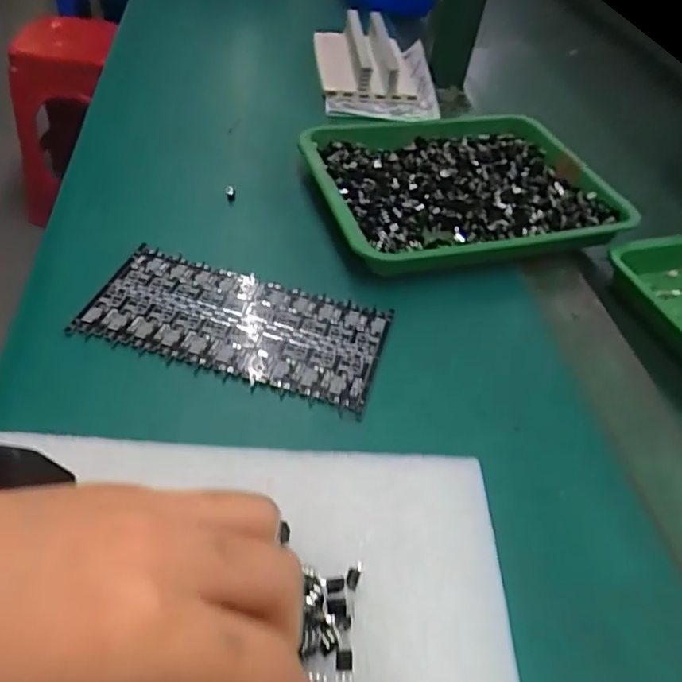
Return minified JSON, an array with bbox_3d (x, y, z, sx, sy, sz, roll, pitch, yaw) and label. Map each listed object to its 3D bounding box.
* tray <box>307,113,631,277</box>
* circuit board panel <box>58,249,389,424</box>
[{"bbox_3d":[0.090,-0.122,0.427,0.222,0.026,0.174,-8,48,-16],"label":"tray"},{"bbox_3d":[-0.057,-0.010,0.317,0.160,0.007,0.075,18,47,9],"label":"circuit board panel"}]

